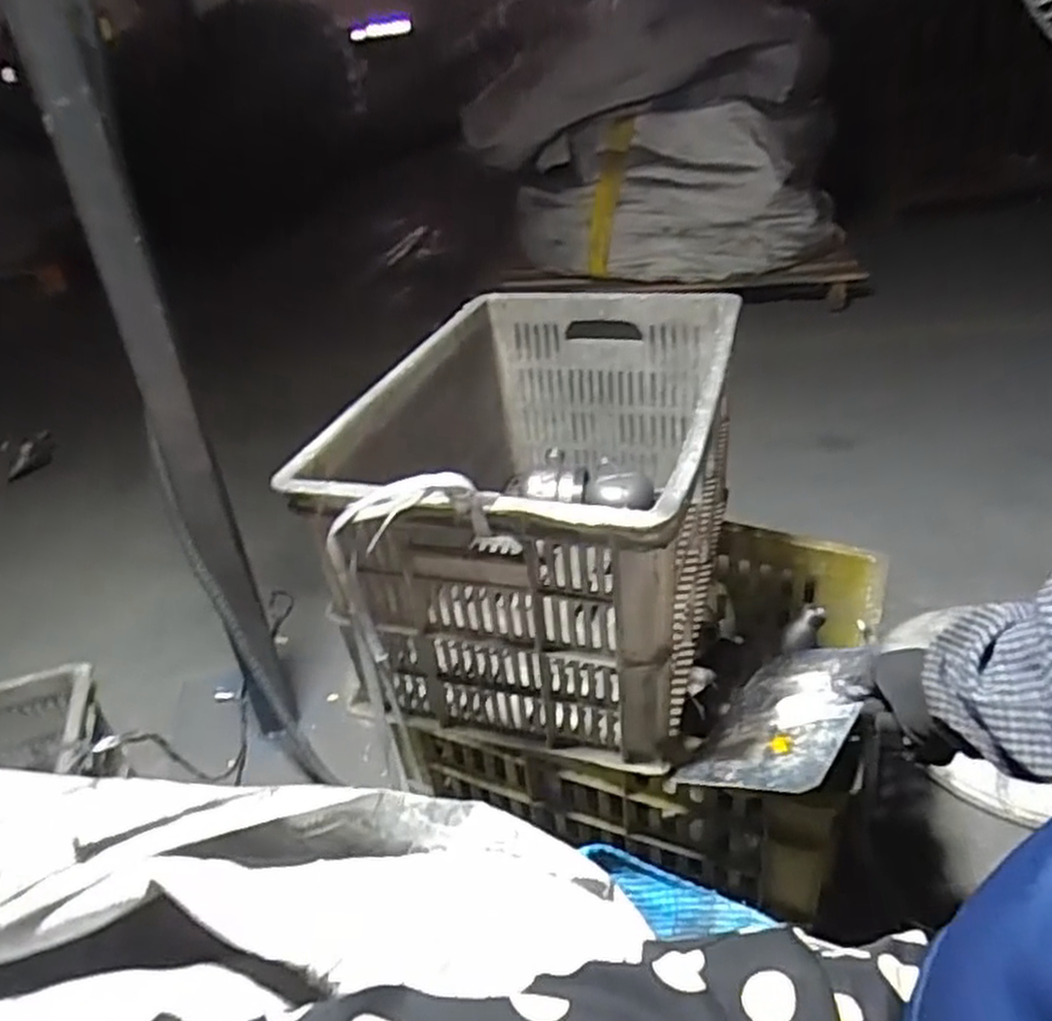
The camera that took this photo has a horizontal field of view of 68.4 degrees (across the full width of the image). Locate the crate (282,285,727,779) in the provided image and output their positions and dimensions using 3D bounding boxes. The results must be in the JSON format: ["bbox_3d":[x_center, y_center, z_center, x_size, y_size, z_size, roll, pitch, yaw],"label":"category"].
[{"bbox_3d":[0.031,-0.021,0.813,0.318,0.280,0.499,5,34,17],"label":"crate"}]

